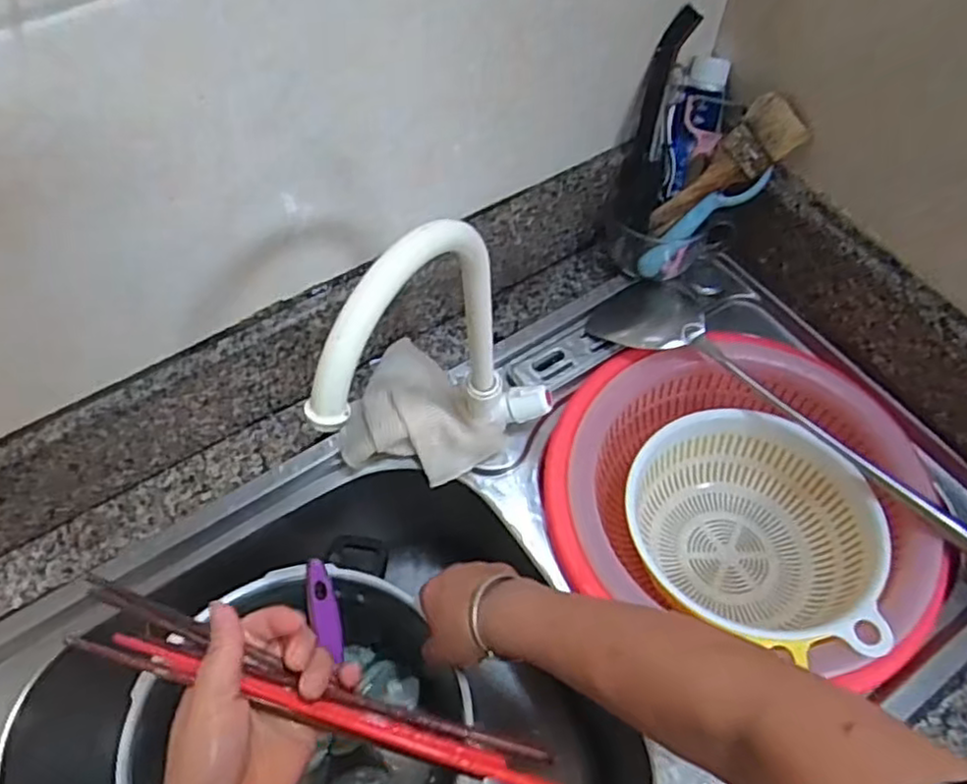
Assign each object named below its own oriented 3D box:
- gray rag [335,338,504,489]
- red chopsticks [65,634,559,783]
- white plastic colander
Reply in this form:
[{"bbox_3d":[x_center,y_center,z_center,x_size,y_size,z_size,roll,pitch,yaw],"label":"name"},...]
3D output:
[{"bbox_3d":[-0.069,0.024,0.614,0.115,0.040,0.137,-33,62,-18],"label":"gray rag"},{"bbox_3d":[-0.089,0.182,0.397,0.282,0.017,0.016,19,59,-2],"label":"red chopsticks"},{"bbox_3d":[0.228,0.117,0.612,0.200,0.101,0.202,12,59,9],"label":"white plastic colander"}]

